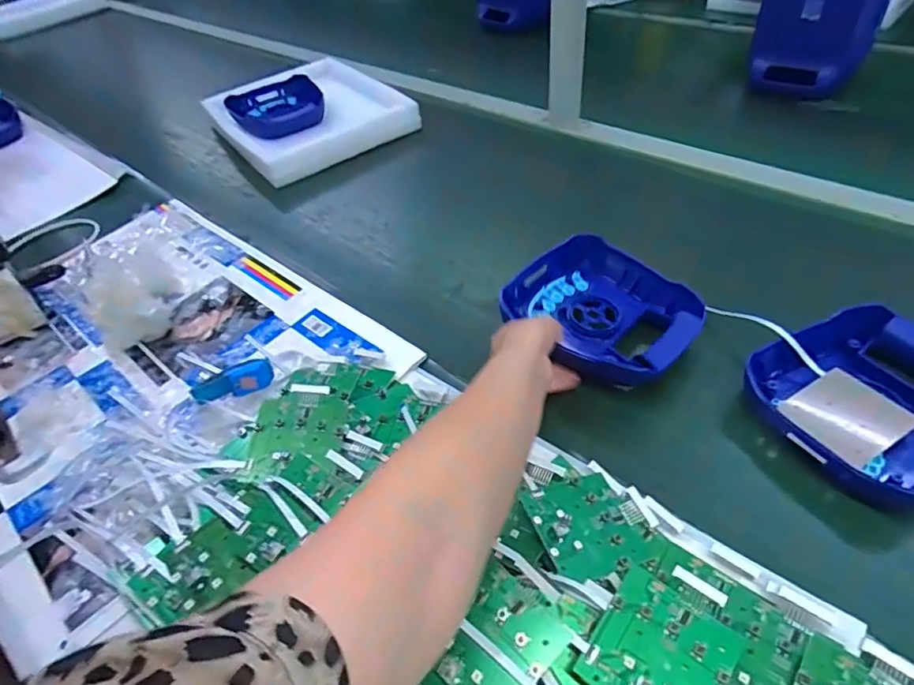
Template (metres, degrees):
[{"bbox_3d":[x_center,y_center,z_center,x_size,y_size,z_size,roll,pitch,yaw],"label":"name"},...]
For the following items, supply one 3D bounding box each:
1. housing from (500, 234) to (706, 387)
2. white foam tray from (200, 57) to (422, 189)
[{"bbox_3d":[0.152,-0.032,0.581,0.165,0.047,0.185,-31,49,-23],"label":"housing"},{"bbox_3d":[-0.269,-0.414,1.026,0.288,0.073,0.327,-30,46,-18],"label":"white foam tray"}]

